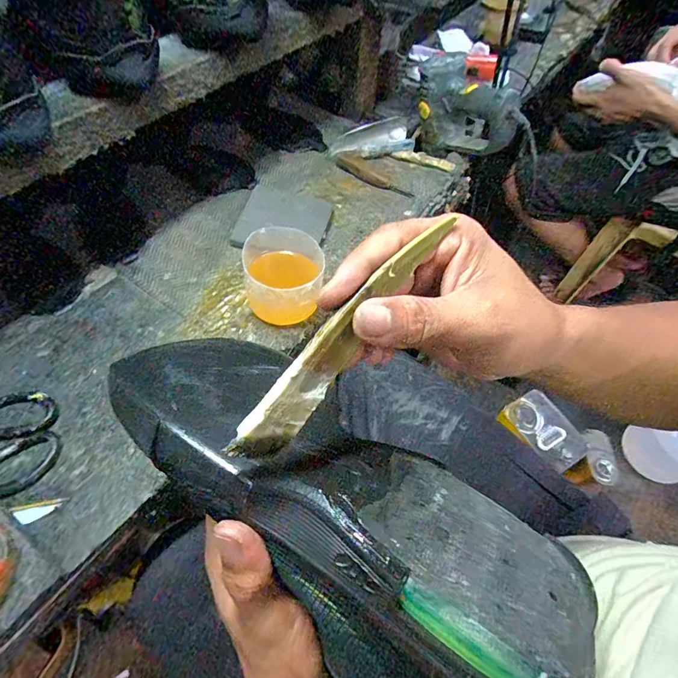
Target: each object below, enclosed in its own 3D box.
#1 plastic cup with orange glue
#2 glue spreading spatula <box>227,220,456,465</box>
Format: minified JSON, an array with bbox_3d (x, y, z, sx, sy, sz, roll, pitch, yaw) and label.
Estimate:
[{"bbox_3d":[-0.067,-0.074,0.483,0.094,0.070,0.099,2,58,-3],"label":"plastic cup with orange glue"},{"bbox_3d":[0.003,-0.002,0.177,0.131,0.024,0.005,-51,37,-11],"label":"glue spreading spatula"}]

